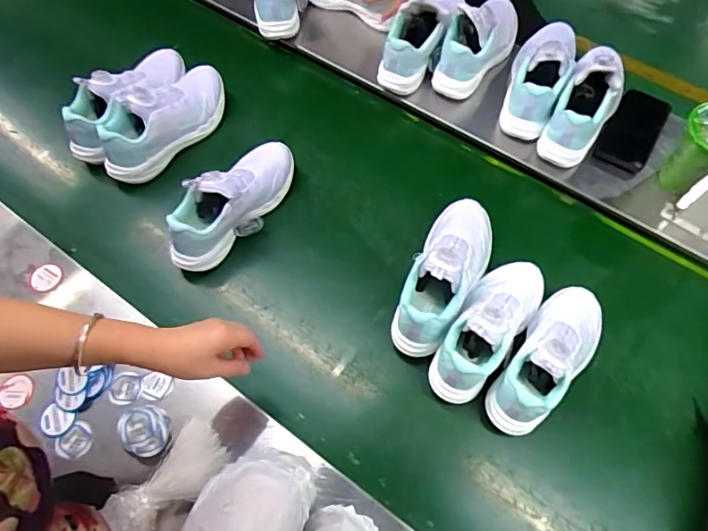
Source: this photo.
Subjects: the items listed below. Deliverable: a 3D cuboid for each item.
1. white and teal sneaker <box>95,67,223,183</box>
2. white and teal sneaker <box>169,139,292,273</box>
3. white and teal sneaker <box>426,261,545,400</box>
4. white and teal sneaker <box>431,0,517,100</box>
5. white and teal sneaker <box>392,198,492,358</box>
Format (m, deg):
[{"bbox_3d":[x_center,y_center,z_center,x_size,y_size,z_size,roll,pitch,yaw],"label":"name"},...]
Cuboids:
[{"bbox_3d":[-0.328,-0.259,0.871,0.094,0.101,0.255,39,72,18],"label":"white and teal sneaker"},{"bbox_3d":[-0.195,-0.108,0.794,0.093,0.119,0.252,37,72,18],"label":"white and teal sneaker"},{"bbox_3d":[0.188,0.081,0.699,0.088,0.108,0.230,30,69,16],"label":"white and teal sneaker"},{"bbox_3d":[0.218,-0.404,0.892,0.092,0.109,0.208,37,71,18],"label":"white and teal sneaker"},{"bbox_3d":[0.133,0.007,0.732,0.096,0.116,0.250,24,68,13],"label":"white and teal sneaker"}]

